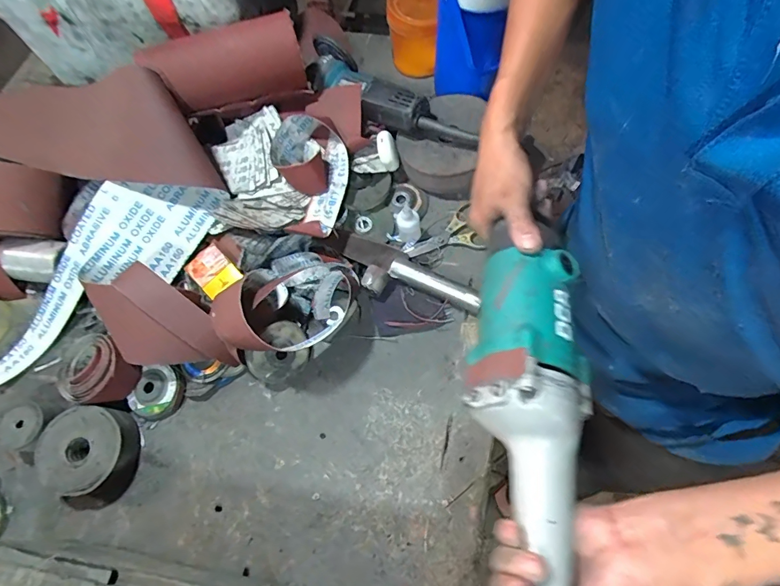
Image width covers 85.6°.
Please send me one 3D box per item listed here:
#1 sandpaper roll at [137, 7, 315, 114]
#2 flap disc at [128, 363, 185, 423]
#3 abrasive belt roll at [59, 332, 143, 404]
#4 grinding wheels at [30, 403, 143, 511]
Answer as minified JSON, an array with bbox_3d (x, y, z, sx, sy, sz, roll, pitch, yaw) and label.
[{"bbox_3d":[-0.243,-0.340,0.633,0.215,0.094,0.091,-25,68,-7],"label":"sandpaper roll"},{"bbox_3d":[-0.316,0.136,0.575,0.063,0.016,0.075,27,85,2],"label":"flap disc"},{"bbox_3d":[-0.394,0.107,0.570,0.100,0.059,0.088,41,75,17],"label":"abrasive belt roll"},{"bbox_3d":[-0.382,0.205,0.538,0.114,0.050,0.118,-1,69,2],"label":"grinding wheels"}]

